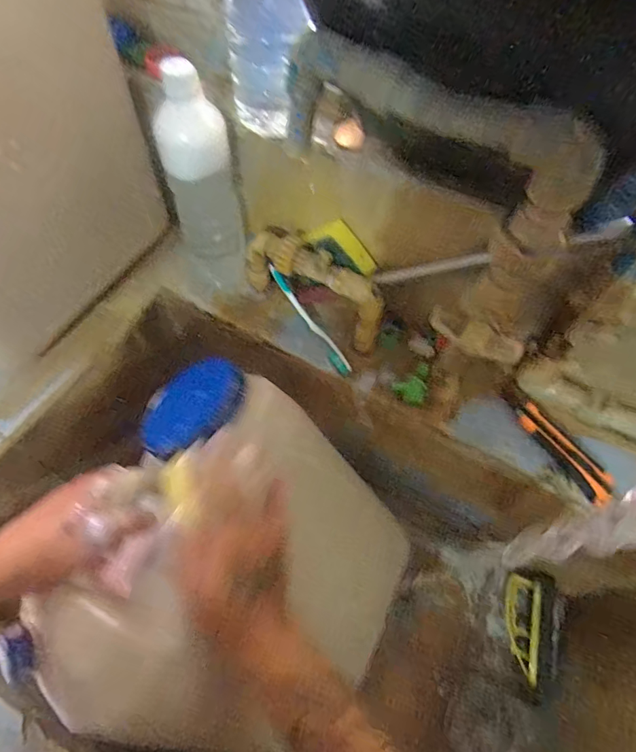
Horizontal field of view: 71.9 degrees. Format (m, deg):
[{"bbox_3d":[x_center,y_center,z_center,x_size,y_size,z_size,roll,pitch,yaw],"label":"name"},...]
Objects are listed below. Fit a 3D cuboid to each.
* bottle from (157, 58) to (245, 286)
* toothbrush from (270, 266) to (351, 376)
[{"bbox_3d":[-0.144,-0.226,0.547,0.082,0.292,0.082,-11,61,-6],"label":"bottle"},{"bbox_3d":[-0.013,-0.073,0.584,0.017,0.010,0.176,-36,88,-19],"label":"toothbrush"}]

